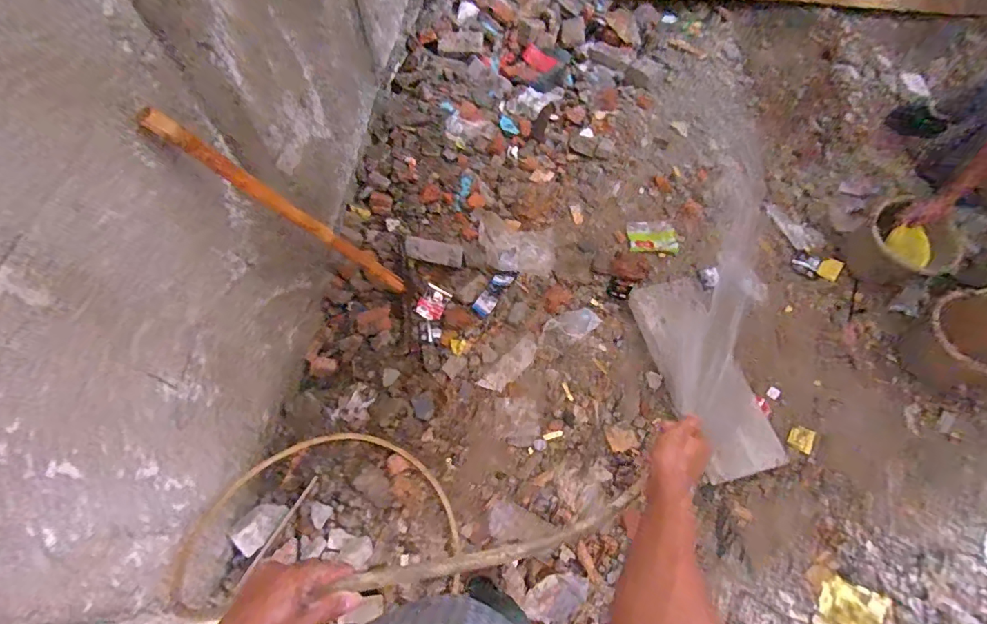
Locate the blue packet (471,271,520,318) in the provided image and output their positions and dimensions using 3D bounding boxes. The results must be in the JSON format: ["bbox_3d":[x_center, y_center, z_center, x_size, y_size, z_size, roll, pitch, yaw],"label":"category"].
[{"bbox_3d":[0.006,-0.076,1.630,0.066,0.024,0.209,30,69,17],"label":"blue packet"}]

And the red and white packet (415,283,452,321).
[{"bbox_3d":[-0.212,-0.032,1.633,0.096,0.015,0.122,23,67,15],"label":"red and white packet"}]

